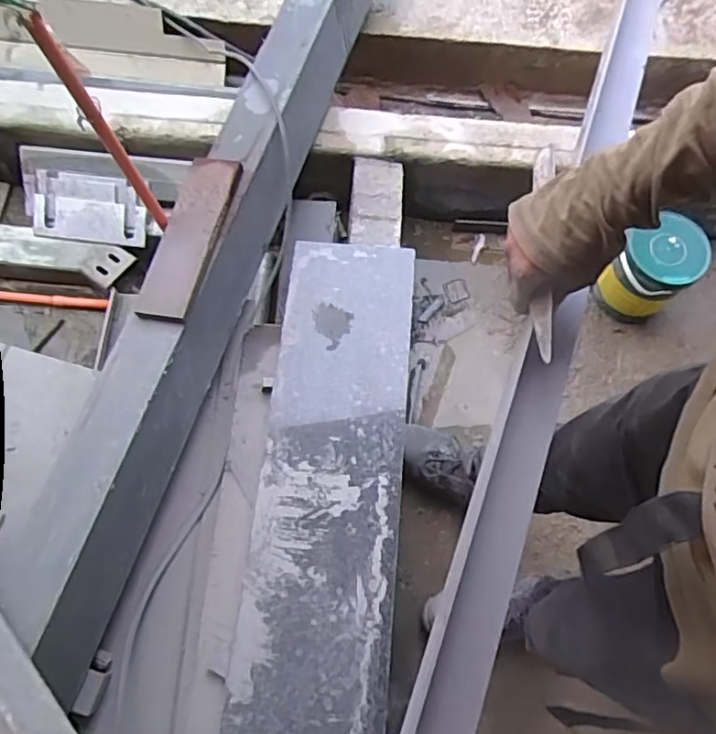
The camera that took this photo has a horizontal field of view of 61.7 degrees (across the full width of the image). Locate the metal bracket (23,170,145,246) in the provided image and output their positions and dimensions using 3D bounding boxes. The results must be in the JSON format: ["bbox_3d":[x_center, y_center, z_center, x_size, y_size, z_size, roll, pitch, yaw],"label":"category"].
[{"bbox_3d":[-0.568,-0.333,1.249,0.231,0.017,0.129,6,102,-4],"label":"metal bracket"}]

